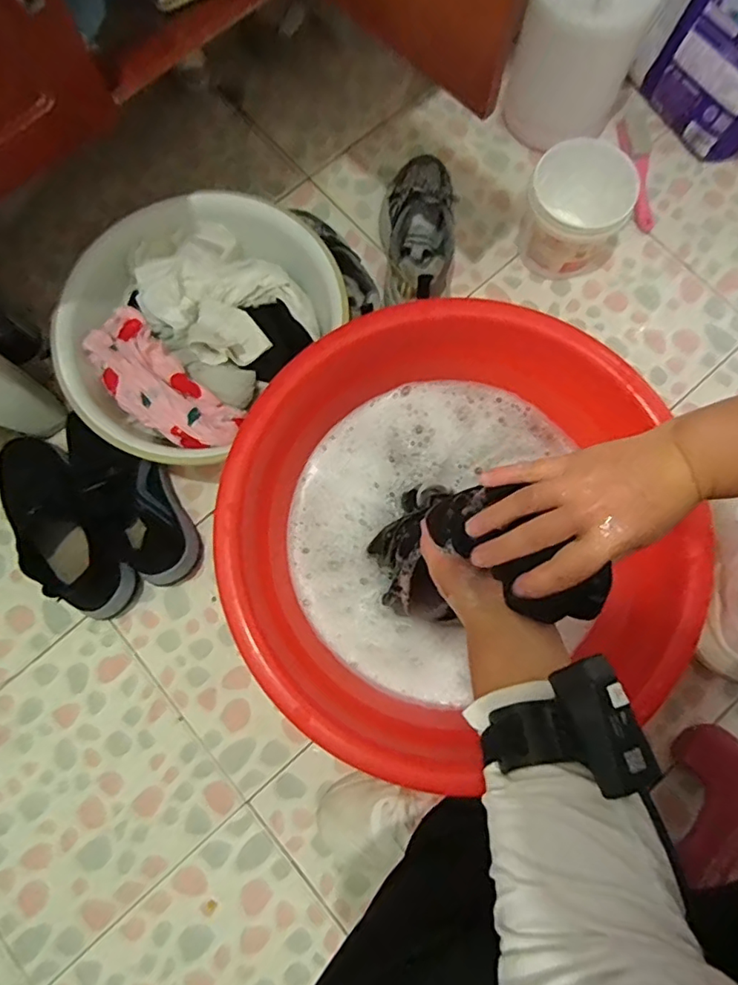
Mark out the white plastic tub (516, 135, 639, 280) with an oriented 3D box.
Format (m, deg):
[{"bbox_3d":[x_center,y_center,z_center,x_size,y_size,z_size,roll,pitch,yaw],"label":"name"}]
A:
[{"bbox_3d":[0.259,-0.350,0.699,0.126,0.111,0.115,31,81,7],"label":"white plastic tub"}]

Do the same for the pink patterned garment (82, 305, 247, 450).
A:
[{"bbox_3d":[-0.236,-0.119,0.617,0.206,0.040,0.089,42,82,8],"label":"pink patterned garment"}]

